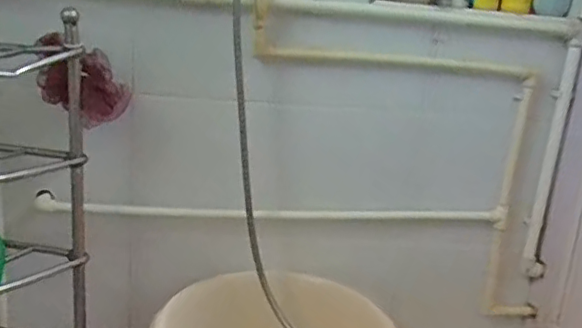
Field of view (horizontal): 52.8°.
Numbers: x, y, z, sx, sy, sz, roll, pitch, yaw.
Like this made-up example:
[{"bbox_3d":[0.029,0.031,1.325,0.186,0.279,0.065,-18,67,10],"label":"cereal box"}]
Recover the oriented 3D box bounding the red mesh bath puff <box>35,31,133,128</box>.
[{"bbox_3d":[-0.363,-0.146,1.031,0.150,0.134,0.115,2,17,-13],"label":"red mesh bath puff"}]

